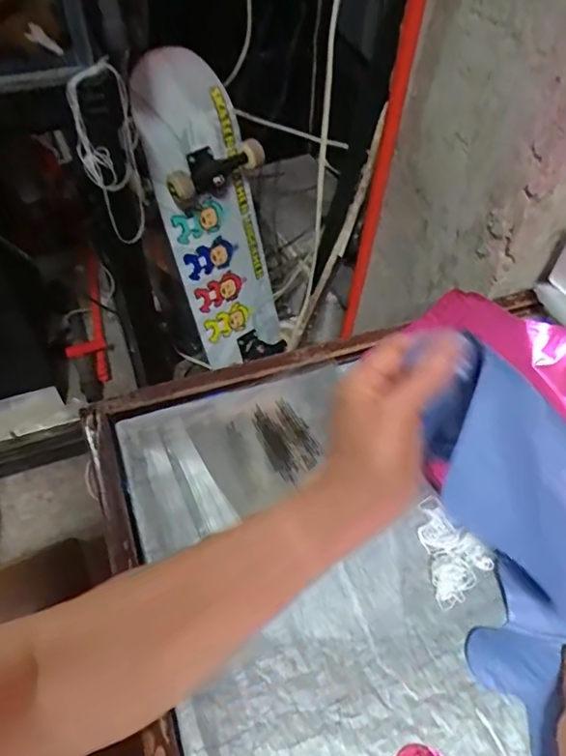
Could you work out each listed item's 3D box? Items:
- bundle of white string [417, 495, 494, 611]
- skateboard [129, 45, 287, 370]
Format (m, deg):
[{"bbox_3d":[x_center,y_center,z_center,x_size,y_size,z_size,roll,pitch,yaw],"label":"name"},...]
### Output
[{"bbox_3d":[0.129,0.138,0.448,0.055,0.012,0.078,-23,57,-20],"label":"bundle of white string"},{"bbox_3d":[-0.140,-0.313,1.116,0.219,0.609,0.134,-28,33,-23],"label":"skateboard"}]

